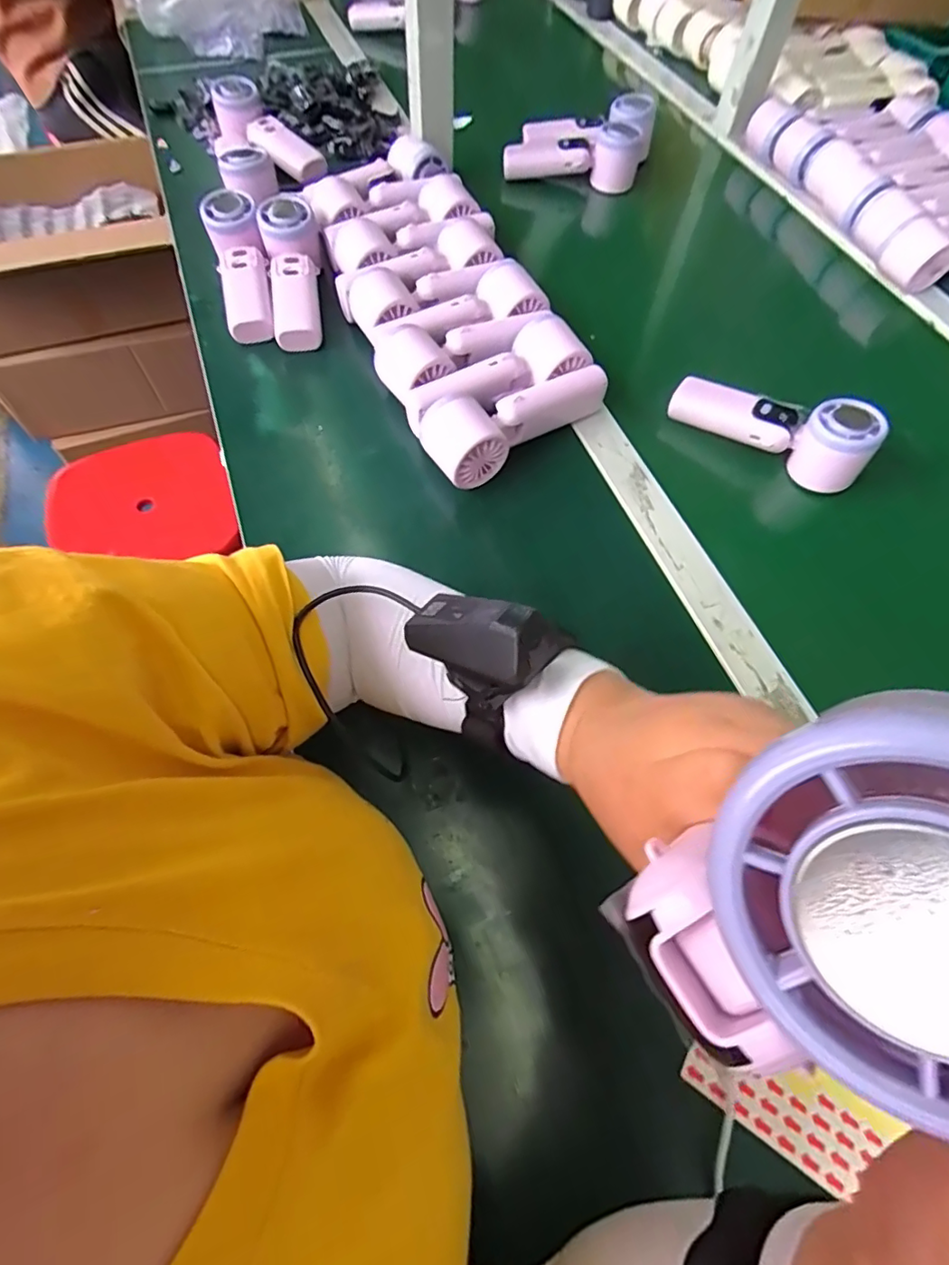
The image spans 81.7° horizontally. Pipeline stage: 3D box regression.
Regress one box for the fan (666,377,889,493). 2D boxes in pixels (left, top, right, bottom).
[{"bbox_3d":[0.257,-0.184,0.477,0.166,0.062,0.055,35,66,15],"label":"fan"}]

